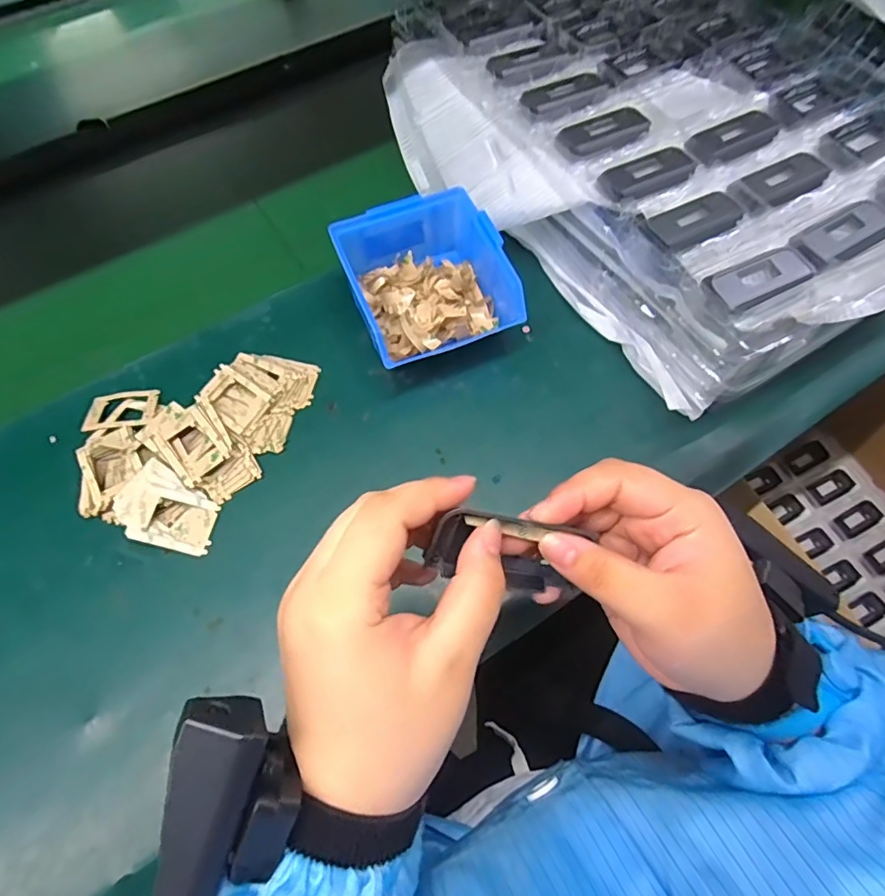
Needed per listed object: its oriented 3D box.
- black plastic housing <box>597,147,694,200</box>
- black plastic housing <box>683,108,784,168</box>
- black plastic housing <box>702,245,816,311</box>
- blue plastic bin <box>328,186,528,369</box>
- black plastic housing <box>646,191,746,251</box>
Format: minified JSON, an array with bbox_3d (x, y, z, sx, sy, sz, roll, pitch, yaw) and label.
[{"bbox_3d":[0.163,-0.217,0.421,0.082,0.008,0.037,-31,67,-14],"label":"black plastic housing"},{"bbox_3d":[0.243,-0.256,0.438,0.079,0.013,0.035,-26,66,-11],"label":"black plastic housing"},{"bbox_3d":[0.224,-0.120,0.373,0.076,0.013,0.035,-26,66,-11],"label":"black plastic housing"},{"bbox_3d":[-0.016,-0.140,0.443,0.120,0.065,0.132,-19,68,-10],"label":"blue plastic bin"},{"bbox_3d":[0.191,-0.173,0.400,0.074,0.008,0.035,-26,66,-12],"label":"black plastic housing"}]

